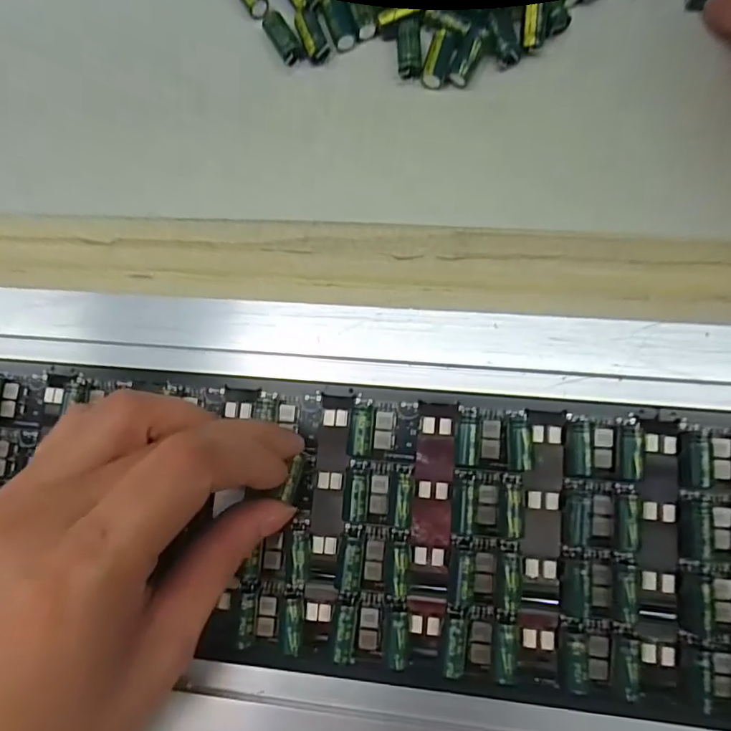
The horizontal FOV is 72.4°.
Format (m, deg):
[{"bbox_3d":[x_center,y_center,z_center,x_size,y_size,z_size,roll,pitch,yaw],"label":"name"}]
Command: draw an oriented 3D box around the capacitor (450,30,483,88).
[{"bbox_3d":[0.041,-0.126,0.205,0.008,0.006,0.020,22,103,8],"label":"capacitor"}]

